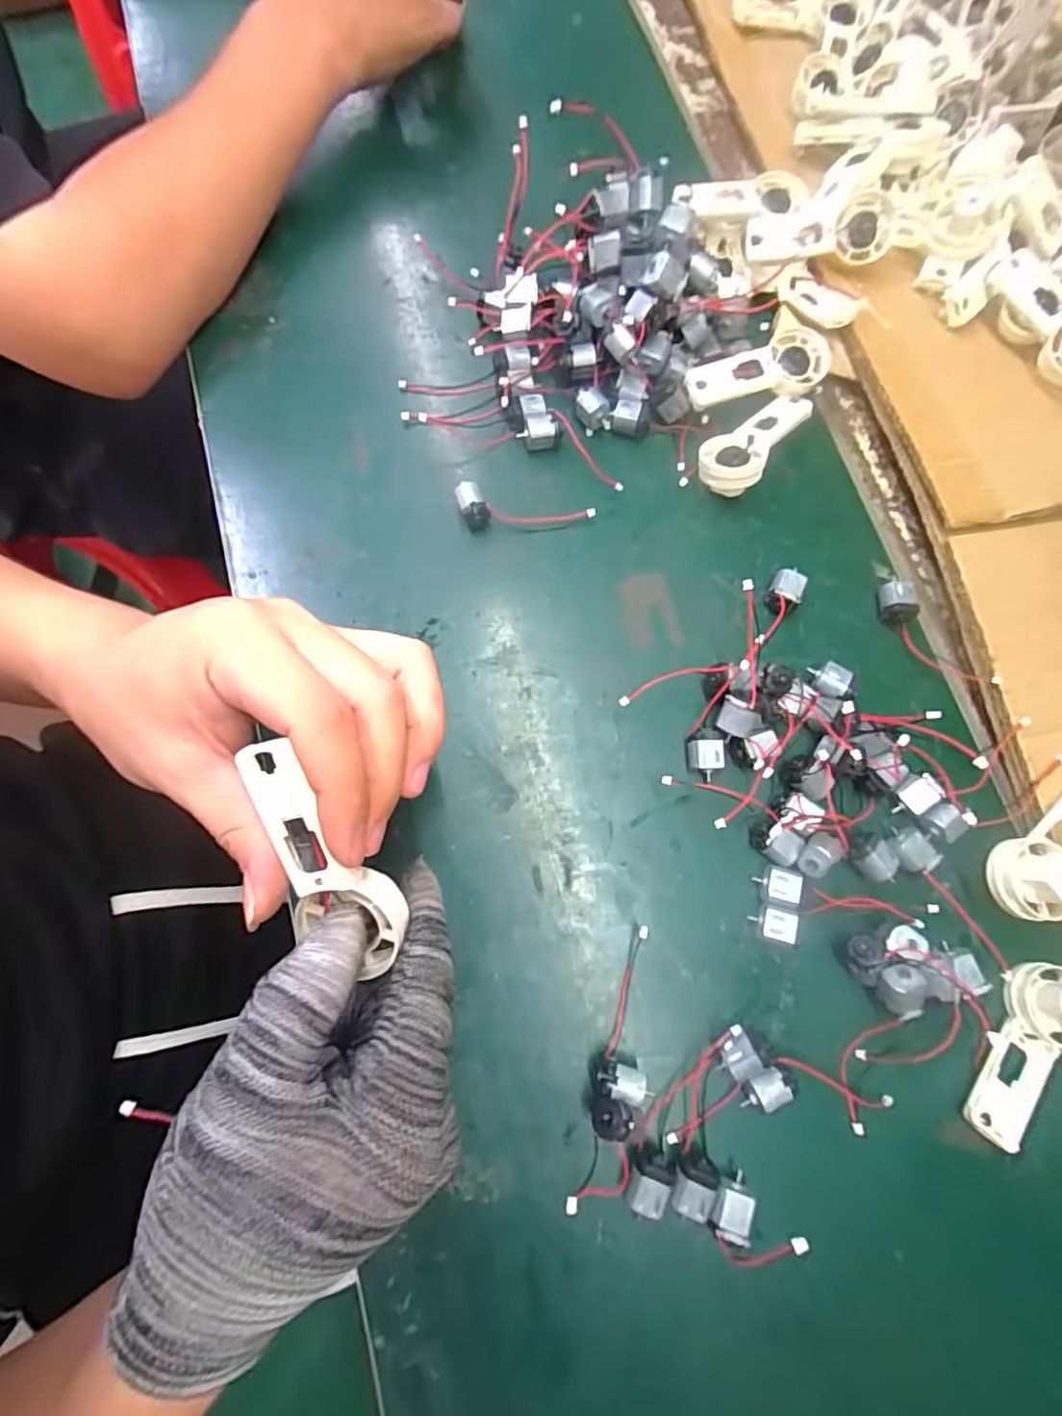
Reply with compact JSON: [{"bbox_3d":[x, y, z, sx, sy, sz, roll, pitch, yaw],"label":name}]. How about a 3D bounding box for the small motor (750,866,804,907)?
[{"bbox_3d":[0.132,0.095,0.321,0.024,0.014,0.019,9,76,-2],"label":"small motor"}]

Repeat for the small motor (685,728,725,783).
[{"bbox_3d":[0.097,0.027,0.338,0.020,0.016,0.028,2,76,-4],"label":"small motor"}]

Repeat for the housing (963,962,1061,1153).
[{"bbox_3d":[0.252,0.173,0.298,0.036,0.020,0.091,29,76,3],"label":"housing"}]

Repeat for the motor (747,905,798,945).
[{"bbox_3d":[0.127,0.113,0.316,0.023,0.016,0.017,15,76,0],"label":"motor"}]

